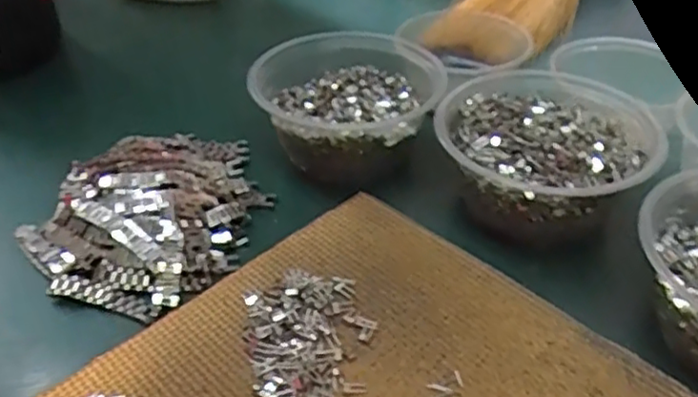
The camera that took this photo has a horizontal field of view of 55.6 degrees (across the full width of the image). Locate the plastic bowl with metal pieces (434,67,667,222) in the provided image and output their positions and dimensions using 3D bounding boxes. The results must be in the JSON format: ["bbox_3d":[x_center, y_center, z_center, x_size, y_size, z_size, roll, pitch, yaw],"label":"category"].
[{"bbox_3d":[0.130,-0.033,0.434,0.129,0.057,0.140,-2,39,1],"label":"plastic bowl with metal pieces"}]

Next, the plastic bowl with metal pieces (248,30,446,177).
[{"bbox_3d":[0.001,-0.067,0.481,0.124,0.060,0.123,-2,39,1],"label":"plastic bowl with metal pieces"}]

